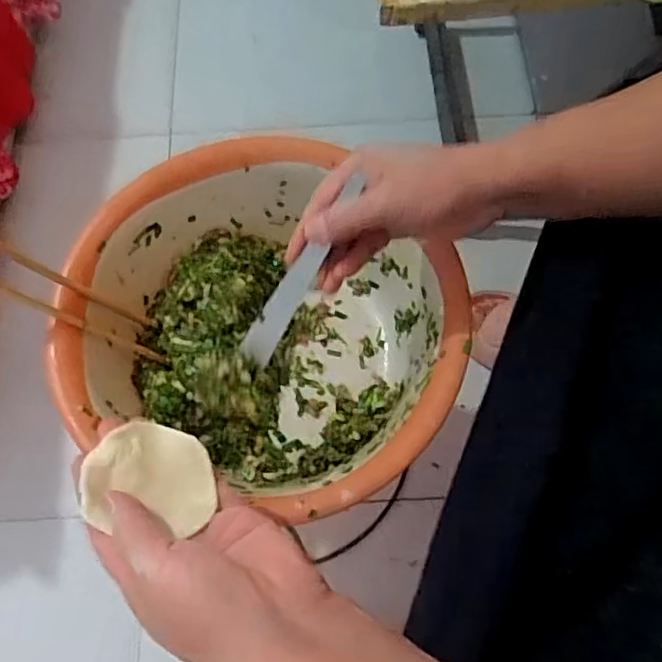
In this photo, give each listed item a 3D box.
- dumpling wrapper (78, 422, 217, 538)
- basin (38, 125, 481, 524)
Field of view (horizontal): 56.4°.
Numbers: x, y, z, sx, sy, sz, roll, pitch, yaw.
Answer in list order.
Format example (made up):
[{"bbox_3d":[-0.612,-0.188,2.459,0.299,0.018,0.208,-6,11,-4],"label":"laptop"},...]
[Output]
[{"bbox_3d":[-0.092,0.074,0.316,0.064,0.004,0.051,10,66,-16],"label":"dumpling wrapper"},{"bbox_3d":[-0.043,-0.008,0.484,0.276,0.112,0.259,0,68,1],"label":"basin"}]

